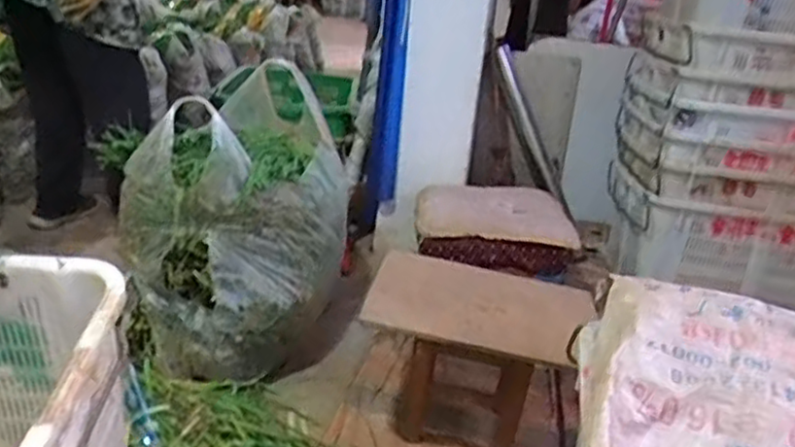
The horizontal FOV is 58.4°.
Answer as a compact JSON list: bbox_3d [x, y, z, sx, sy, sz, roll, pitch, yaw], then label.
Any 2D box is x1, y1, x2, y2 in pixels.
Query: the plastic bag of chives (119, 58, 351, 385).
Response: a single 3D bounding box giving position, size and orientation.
[{"bbox_3d":[-0.333,0.006,1.616,0.379,0.508,0.492,13,21,18],"label":"plastic bag of chives"}]

